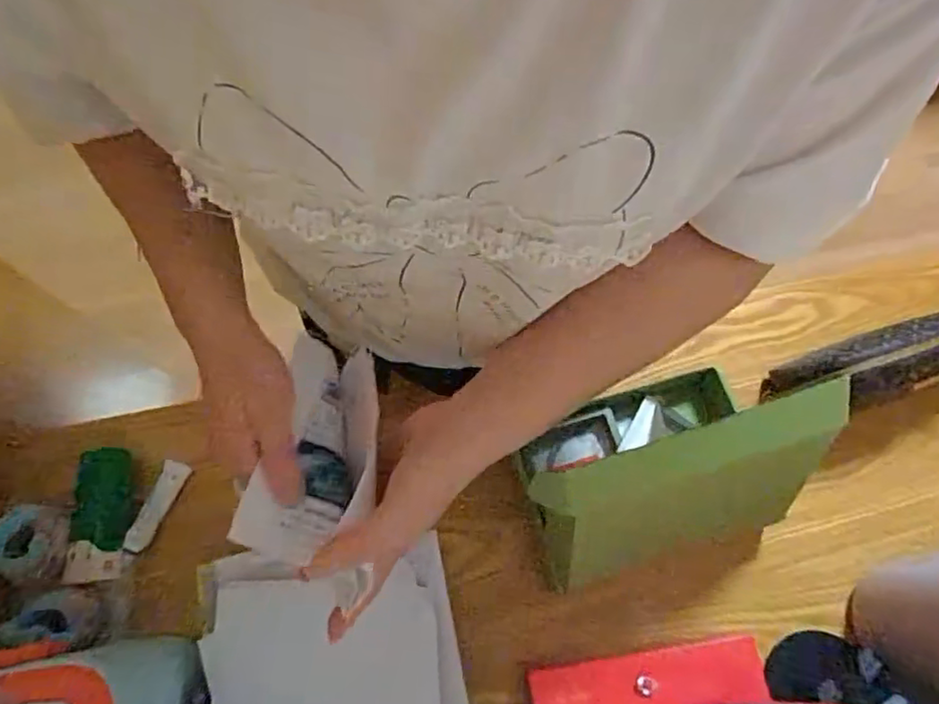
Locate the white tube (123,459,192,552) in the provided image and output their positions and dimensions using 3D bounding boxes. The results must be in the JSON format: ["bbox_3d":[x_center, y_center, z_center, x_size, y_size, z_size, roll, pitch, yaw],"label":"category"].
[{"bbox_3d":[-0.267,0.130,0.526,0.019,0.017,0.078,17,72,4],"label":"white tube"}]

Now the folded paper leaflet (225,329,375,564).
[{"bbox_3d":[-0.088,0.055,0.383,0.067,0.042,0.148,7,45,0],"label":"folded paper leaflet"}]

